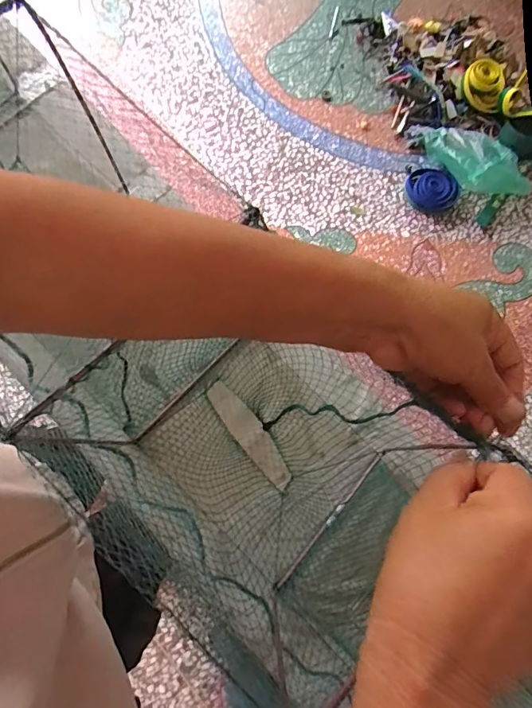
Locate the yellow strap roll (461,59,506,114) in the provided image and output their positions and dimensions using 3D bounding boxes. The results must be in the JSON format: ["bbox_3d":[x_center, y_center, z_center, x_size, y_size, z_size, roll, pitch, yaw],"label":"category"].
[{"bbox_3d":[0.685,-0.851,1.409,0.129,0.134,0.055,16,38,4],"label":"yellow strap roll"}]

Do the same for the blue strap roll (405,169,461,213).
[{"bbox_3d":[0.514,-0.507,1.377,0.164,0.037,0.132,18,77,1],"label":"blue strap roll"}]

